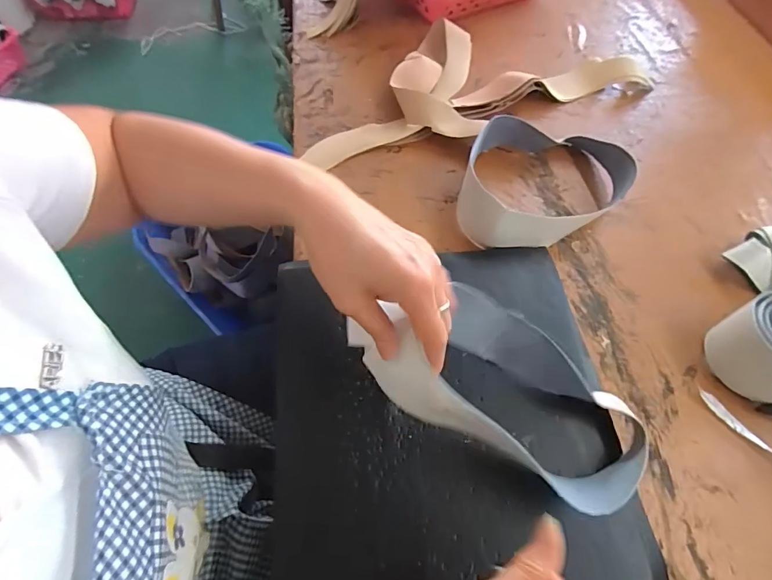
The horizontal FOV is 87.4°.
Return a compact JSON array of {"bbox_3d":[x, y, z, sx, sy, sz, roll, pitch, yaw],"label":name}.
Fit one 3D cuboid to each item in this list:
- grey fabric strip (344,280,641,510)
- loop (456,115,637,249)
[{"bbox_3d":[0.107,0.071,0.347,0.256,0.107,0.141,27,64,10],"label":"grey fabric strip"},{"bbox_3d":[0.188,-0.135,0.504,0.203,0.060,0.180,0,62,-3],"label":"loop"}]

